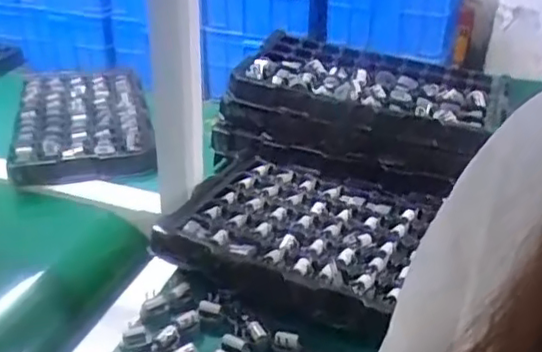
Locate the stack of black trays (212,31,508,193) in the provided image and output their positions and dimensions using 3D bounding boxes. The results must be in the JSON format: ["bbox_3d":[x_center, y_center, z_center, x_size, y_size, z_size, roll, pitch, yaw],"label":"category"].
[{"bbox_3d":[0.123,-0.097,0.902,0.369,0.098,0.224,9,31,14],"label":"stack of black trays"}]

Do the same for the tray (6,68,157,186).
[{"bbox_3d":[-0.303,-0.095,1.041,0.202,0.047,0.378,-6,31,-14],"label":"tray"}]

